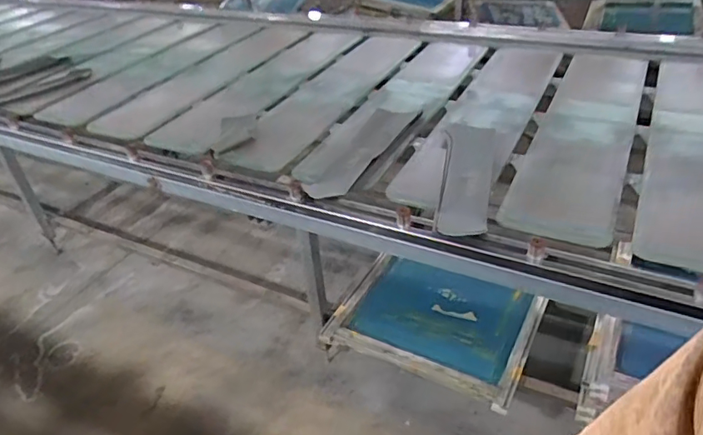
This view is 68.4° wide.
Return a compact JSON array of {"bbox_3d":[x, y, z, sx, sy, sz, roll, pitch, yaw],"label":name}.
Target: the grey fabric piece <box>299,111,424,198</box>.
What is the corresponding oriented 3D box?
[{"bbox_3d":[0.017,-0.157,1.212,0.121,0.030,0.477,17,41,26],"label":"grey fabric piece"}]

